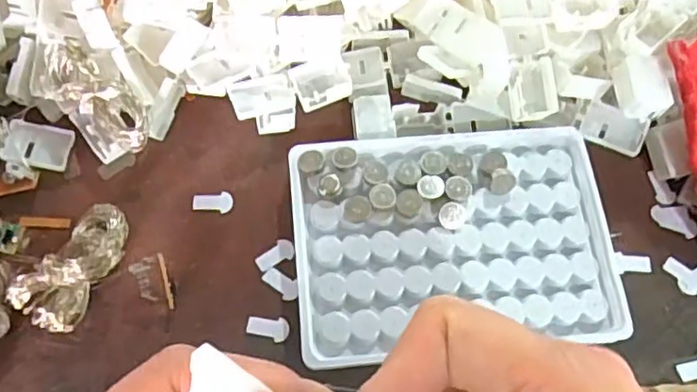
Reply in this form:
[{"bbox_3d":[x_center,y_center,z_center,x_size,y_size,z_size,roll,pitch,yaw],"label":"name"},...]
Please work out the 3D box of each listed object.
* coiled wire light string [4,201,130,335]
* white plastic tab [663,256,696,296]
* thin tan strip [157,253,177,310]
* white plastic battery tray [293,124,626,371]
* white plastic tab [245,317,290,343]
[{"bbox_3d":[-0.108,0.028,0.255,0.027,0.027,0.053,30,70,9],"label":"coiled wire light string"},{"bbox_3d":[0.149,0.032,0.276,0.016,0.004,0.017,-36,74,-15],"label":"white plastic tab"},{"bbox_3d":[-0.073,0.035,0.258,0.004,0.008,0.026,-11,106,-5],"label":"thin tan strip"},{"bbox_3d":[0.043,0.018,0.268,0.129,0.019,0.092,-5,69,-4],"label":"white plastic battery tray"},{"bbox_3d":[-0.033,0.055,0.261,0.017,0.004,0.010,1,68,-2],"label":"white plastic tab"}]

